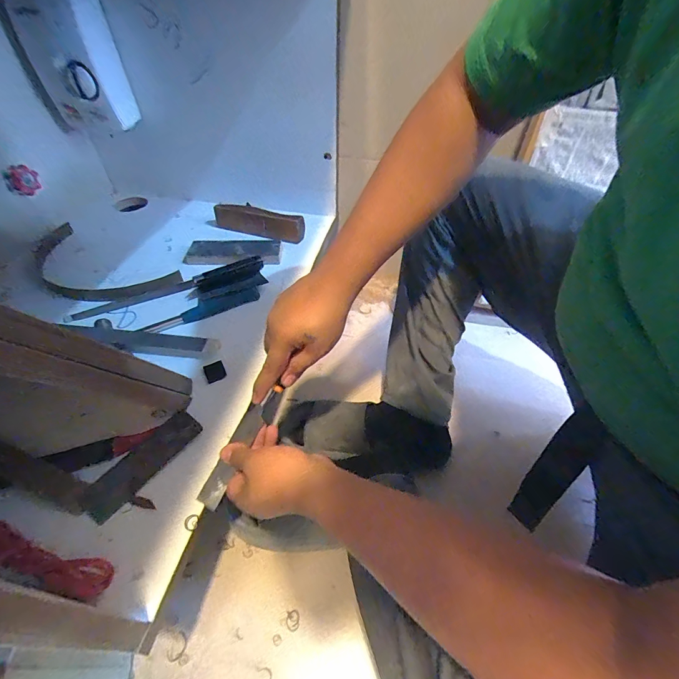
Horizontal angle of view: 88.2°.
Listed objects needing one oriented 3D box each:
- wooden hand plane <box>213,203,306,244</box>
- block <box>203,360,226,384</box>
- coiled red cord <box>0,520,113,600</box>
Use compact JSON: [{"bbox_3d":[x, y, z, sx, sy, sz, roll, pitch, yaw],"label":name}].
[{"bbox_3d":[-0.171,-0.254,0.750,0.203,0.053,0.038,15,49,12],"label":"wooden hand plane"},{"bbox_3d":[-0.178,0.046,0.502,0.026,0.010,0.026,-21,51,-19],"label":"block"},{"bbox_3d":[-0.290,0.206,0.333,0.157,0.022,0.031,12,48,10],"label":"coiled red cord"}]

